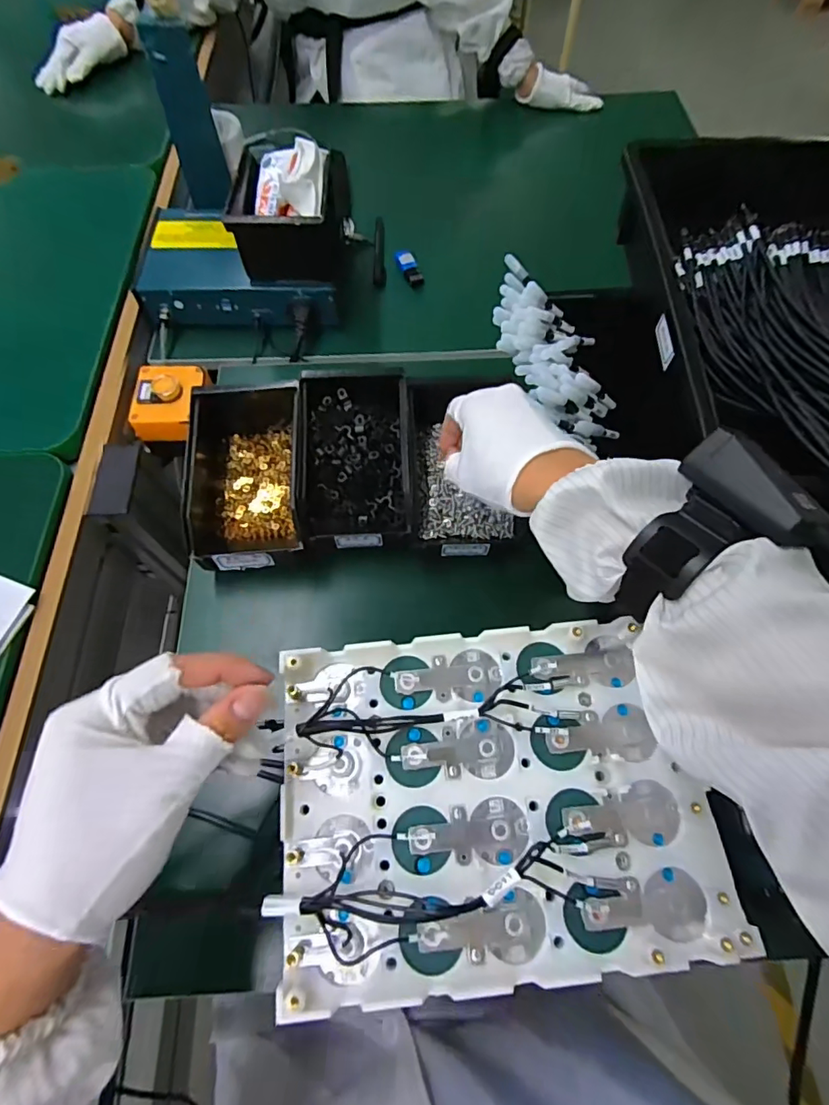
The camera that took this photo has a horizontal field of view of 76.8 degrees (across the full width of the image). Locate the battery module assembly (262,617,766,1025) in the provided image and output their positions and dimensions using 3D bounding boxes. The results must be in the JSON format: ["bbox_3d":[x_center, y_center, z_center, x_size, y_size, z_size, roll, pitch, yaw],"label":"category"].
[{"bbox_3d":[0.043,0.129,0.287,0.228,0.018,0.172,-5,64,-2],"label":"battery module assembly"}]

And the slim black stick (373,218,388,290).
[{"bbox_3d":[-0.046,-0.412,0.705,0.017,0.016,0.138,0,64,0],"label":"slim black stick"}]

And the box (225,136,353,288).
[{"bbox_3d":[-0.140,-0.388,0.603,0.108,0.088,0.147,3,64,2],"label":"box"}]

